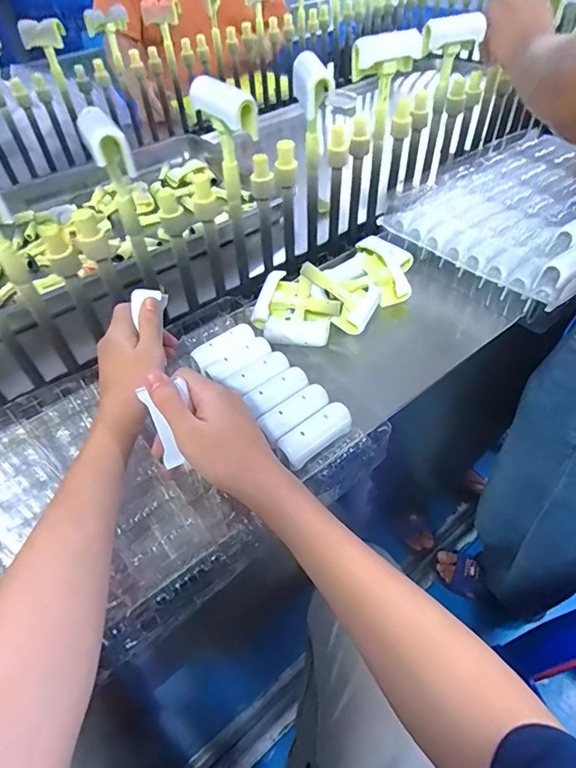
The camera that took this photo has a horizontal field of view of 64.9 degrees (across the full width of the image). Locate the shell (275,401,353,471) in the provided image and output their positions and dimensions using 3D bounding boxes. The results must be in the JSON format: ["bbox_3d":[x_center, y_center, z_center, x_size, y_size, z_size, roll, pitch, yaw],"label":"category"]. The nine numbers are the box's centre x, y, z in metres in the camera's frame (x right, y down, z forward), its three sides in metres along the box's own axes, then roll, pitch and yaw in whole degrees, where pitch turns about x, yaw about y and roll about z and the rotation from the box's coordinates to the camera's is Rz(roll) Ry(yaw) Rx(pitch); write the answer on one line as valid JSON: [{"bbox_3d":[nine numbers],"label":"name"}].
[{"bbox_3d":[0.025,0.047,0.426,0.073,0.021,0.028,-31,52,-22],"label":"shell"}]

